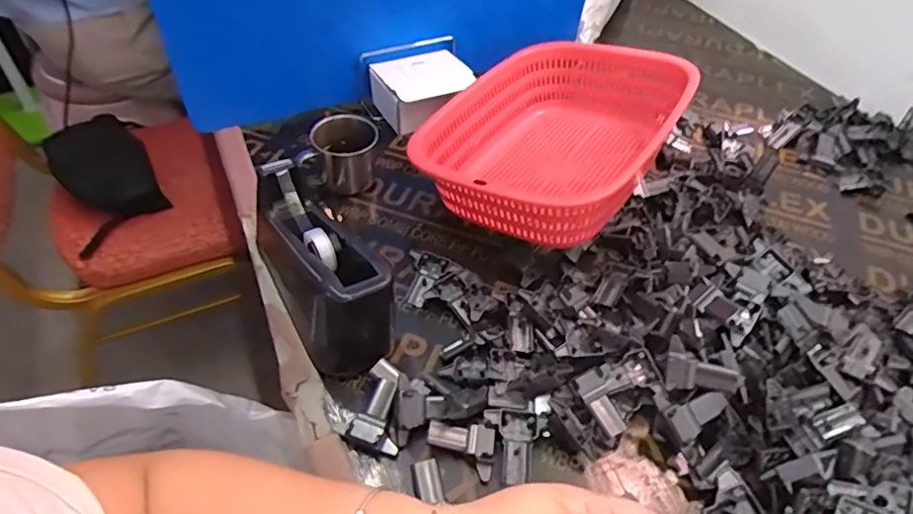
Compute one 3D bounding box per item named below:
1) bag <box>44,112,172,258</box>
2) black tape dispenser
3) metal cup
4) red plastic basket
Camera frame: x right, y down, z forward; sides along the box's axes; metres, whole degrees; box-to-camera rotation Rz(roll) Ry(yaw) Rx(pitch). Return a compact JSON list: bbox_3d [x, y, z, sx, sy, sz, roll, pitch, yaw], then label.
[{"bbox_3d":[-0.675,-0.157,1.078,0.164,0.068,0.319,-26,56,-24],"label":"bag"},{"bbox_3d":[-0.130,0.007,0.547,0.084,0.112,0.196,-22,53,-21],"label":"black tape dispenser"},{"bbox_3d":[-0.132,-0.122,0.684,0.071,0.072,0.069,2,49,-2],"label":"metal cup"},{"bbox_3d":[0.128,-0.161,0.686,0.244,0.117,0.363,28,53,19],"label":"red plastic basket"}]

